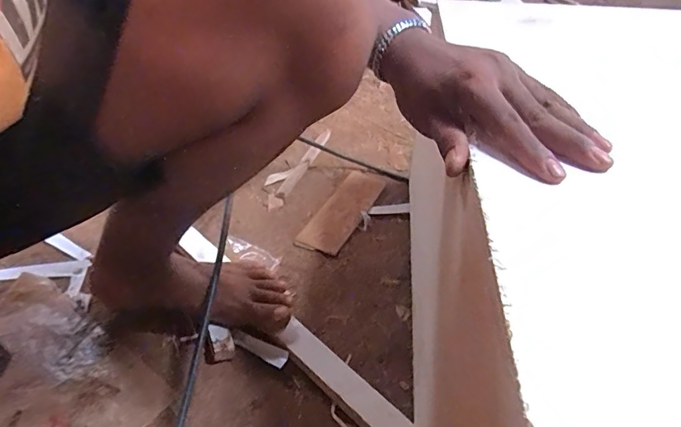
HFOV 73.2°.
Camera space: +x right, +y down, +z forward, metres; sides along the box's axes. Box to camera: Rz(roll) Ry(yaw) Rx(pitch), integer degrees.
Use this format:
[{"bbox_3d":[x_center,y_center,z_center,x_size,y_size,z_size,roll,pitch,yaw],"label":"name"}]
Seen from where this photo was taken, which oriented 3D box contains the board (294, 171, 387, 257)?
[{"bbox_3d":[0.005,-0.008,0.749,0.068,0.007,0.202,18,42,20],"label":"board"}]

